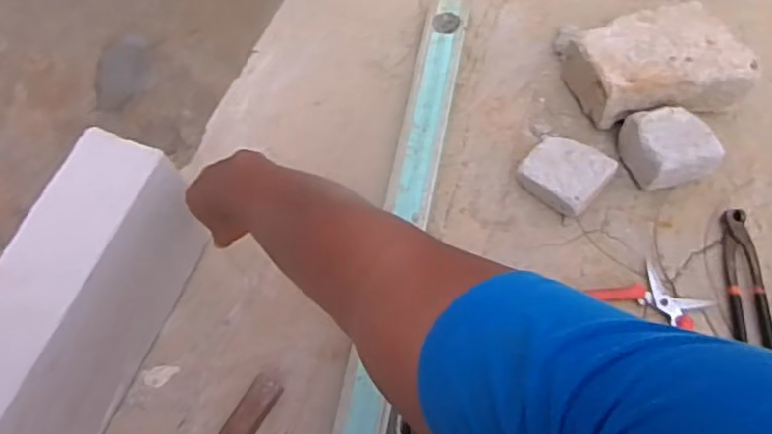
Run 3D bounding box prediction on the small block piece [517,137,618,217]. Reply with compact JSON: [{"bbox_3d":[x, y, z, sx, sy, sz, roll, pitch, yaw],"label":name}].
[{"bbox_3d":[0.240,-0.059,0.867,0.102,0.048,0.093,35,72,17],"label":"small block piece"}]

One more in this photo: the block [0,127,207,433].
[{"bbox_3d":[-0.383,0.199,0.677,0.097,0.208,0.582,20,71,12],"label":"block"}]

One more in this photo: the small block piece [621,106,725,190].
[{"bbox_3d":[0.376,-0.090,0.858,0.104,0.078,0.096,-15,65,-4],"label":"small block piece"}]

